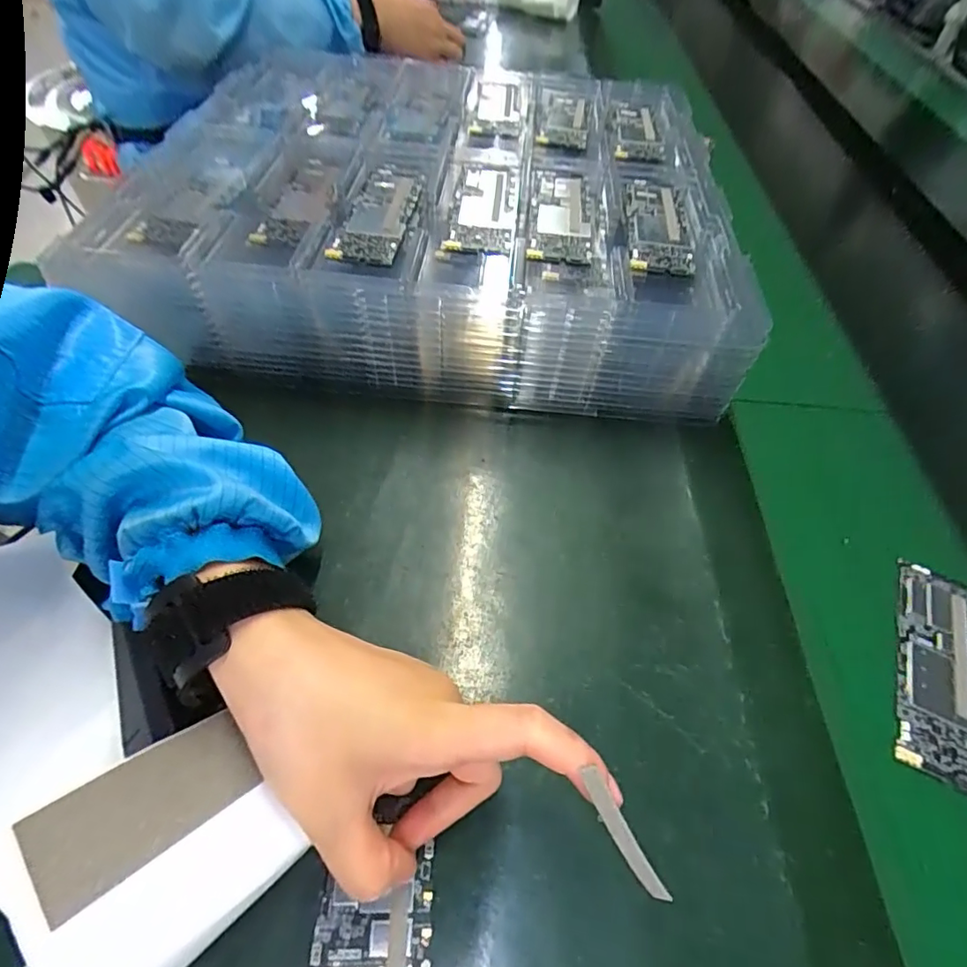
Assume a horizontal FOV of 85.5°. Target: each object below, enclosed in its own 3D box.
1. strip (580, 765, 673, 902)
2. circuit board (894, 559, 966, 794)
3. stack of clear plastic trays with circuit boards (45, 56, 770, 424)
[{"bbox_3d":[0.052,0.131,0.191,0.008,0.066,0.004,-25,13,18],"label":"strip"},{"bbox_3d":[0.250,0.099,0.285,0.044,0.006,0.122,24,56,13],"label":"circuit board"},{"bbox_3d":[-0.005,-0.250,0.460,0.430,0.083,0.420,6,54,0],"label":"stack of clear plastic trays with circuit boards"}]

